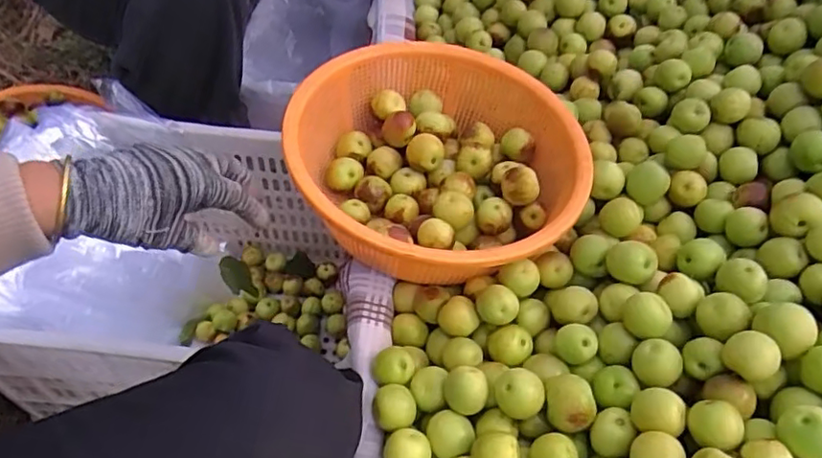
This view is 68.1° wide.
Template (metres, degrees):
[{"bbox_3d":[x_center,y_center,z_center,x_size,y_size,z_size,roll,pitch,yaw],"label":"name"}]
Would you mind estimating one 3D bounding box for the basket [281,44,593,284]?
[{"bbox_3d":[0.027,-0.059,0.564,0.253,0.092,0.265,7,52,4],"label":"basket"}]

